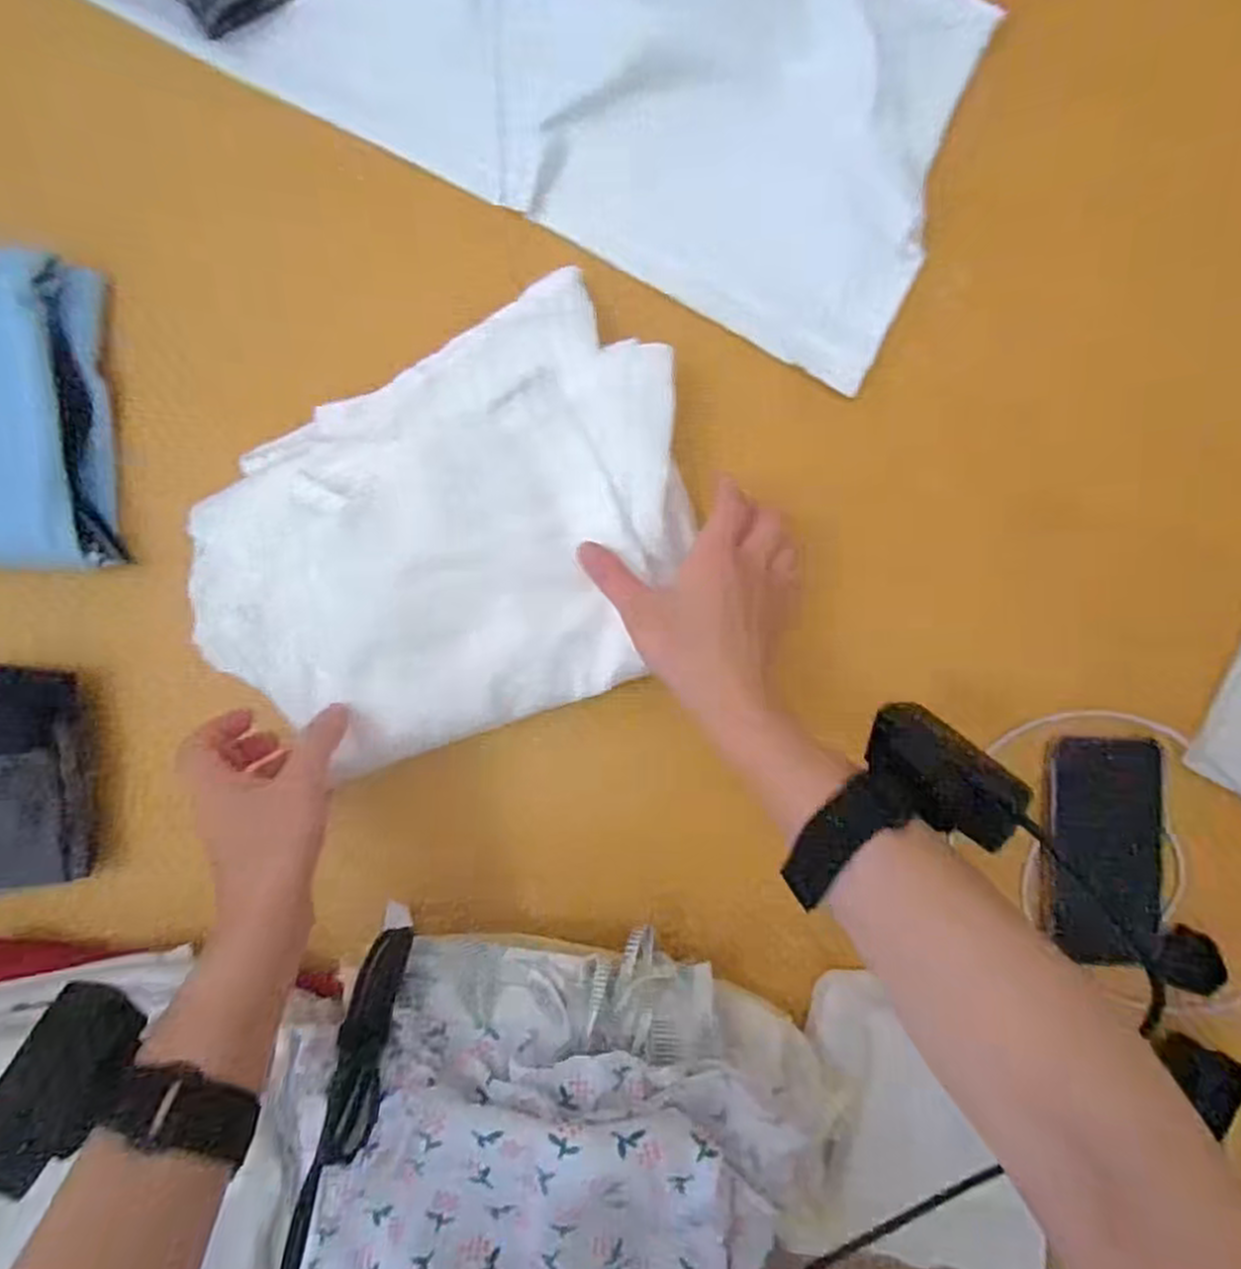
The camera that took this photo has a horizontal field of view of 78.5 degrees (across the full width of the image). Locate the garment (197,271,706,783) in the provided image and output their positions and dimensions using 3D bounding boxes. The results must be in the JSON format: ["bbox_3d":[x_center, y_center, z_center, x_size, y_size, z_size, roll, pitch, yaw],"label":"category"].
[{"bbox_3d":[-0.094,-0.050,0.434,0.295,0.059,0.220,-28,93,-1],"label":"garment"}]

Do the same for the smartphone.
[{"bbox_3d":[0.316,0.140,0.497,0.071,0.008,0.144,1,89,8],"label":"smartphone"}]

